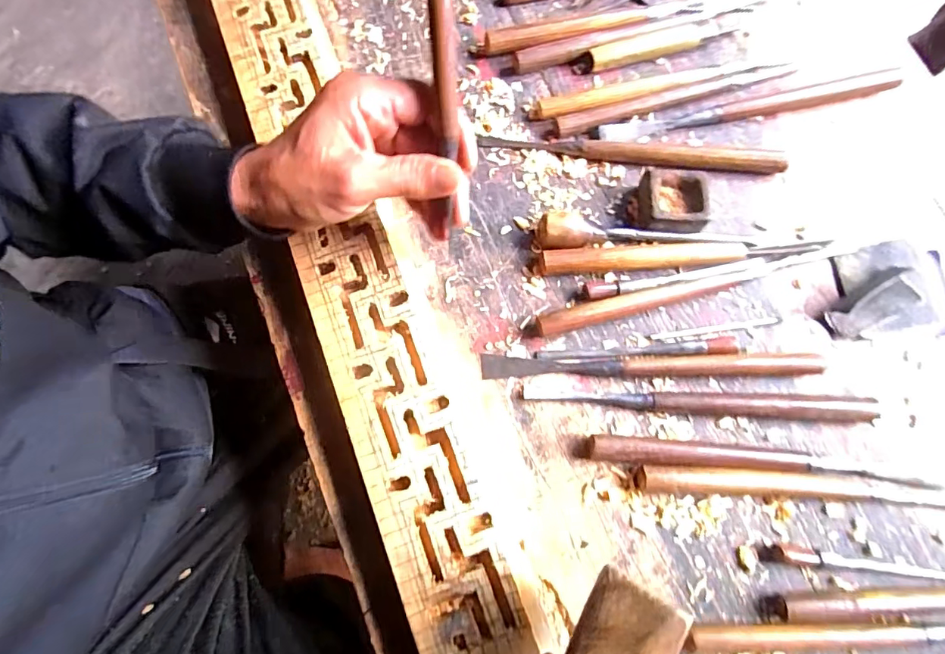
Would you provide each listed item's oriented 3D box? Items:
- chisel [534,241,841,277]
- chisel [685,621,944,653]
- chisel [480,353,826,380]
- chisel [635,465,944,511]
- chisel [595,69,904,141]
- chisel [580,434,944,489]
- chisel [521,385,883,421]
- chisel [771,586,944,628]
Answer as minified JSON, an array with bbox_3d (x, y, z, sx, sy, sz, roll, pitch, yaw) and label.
[{"bbox_3d":[0.164,-0.055,0.377,0.227,0.017,0.020,-2,76,-1],"label":"chisel"},{"bbox_3d":[0.267,0.203,0.318,0.253,0.013,0.020,-2,76,-1],"label":"chisel"},{"bbox_3d":[0.133,0.029,0.361,0.250,0.011,0.017,-1,76,0],"label":"chisel"},{"bbox_3d":[0.242,0.114,0.338,0.249,0.014,0.018,4,76,1],"label":"chisel"},{"bbox_3d":[0.234,-0.187,0.406,0.255,0.013,0.017,-11,76,-3],"label":"chisel"},{"bbox_3d":[0.203,0.095,0.342,0.241,0.012,0.017,5,76,1],"label":"chisel"},{"bbox_3d":[0.166,0.055,0.353,0.253,0.014,0.015,3,76,0],"label":"chisel"},{"bbox_3d":[0.295,0.187,0.322,0.177,0.012,0.022,-2,76,-1],"label":"chisel"}]

